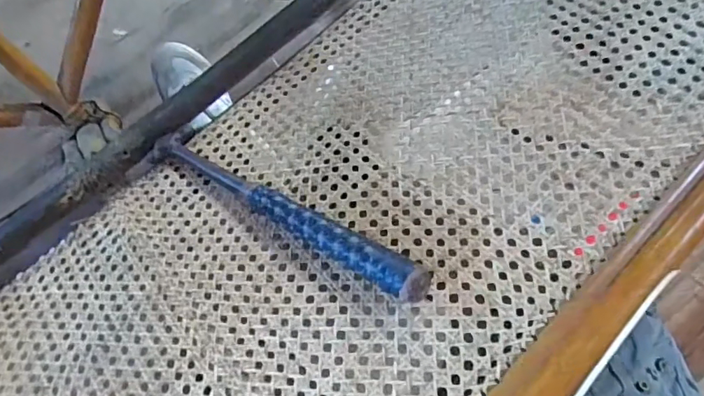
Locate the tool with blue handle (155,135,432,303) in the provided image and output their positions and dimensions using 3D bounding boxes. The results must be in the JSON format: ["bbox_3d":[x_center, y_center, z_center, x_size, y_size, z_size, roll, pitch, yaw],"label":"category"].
[{"bbox_3d":[-0.066,0.008,0.428,0.301,0.031,0.028,26,74,31],"label":"tool with blue handle"}]

